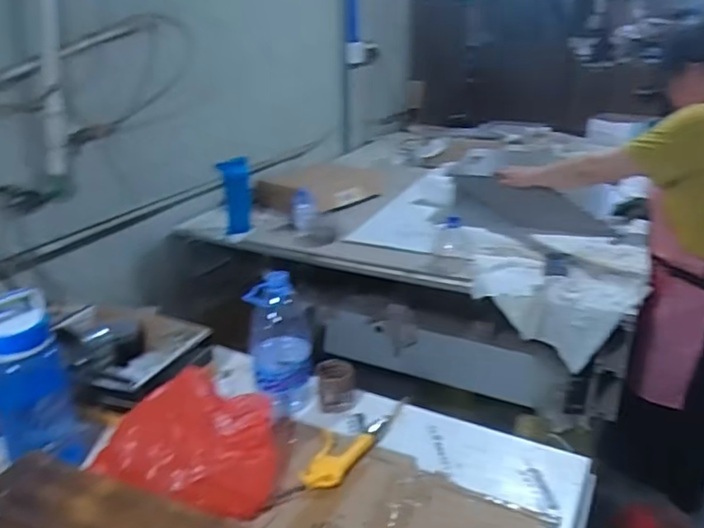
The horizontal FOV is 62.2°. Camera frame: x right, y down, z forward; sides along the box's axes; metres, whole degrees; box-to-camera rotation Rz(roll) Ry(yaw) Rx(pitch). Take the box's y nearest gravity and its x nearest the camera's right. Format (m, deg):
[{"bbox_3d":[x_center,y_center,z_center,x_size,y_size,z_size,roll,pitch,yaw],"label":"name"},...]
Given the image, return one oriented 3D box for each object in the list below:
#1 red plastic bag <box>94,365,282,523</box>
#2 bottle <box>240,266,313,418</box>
[{"bbox_3d":[-0.226,0.253,0.853,0.235,0.107,0.213,5,24,15],"label":"red plastic bag"},{"bbox_3d":[-0.123,0.138,1.015,0.105,0.234,0.095,-3,23,-4],"label":"bottle"}]

